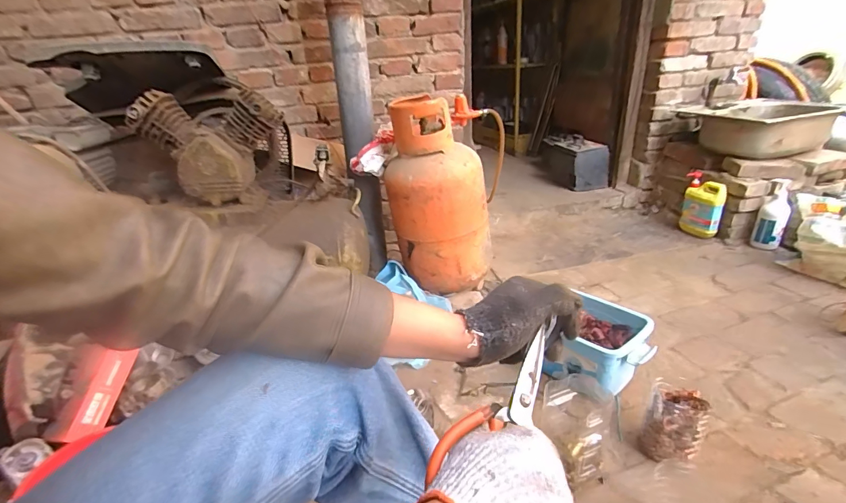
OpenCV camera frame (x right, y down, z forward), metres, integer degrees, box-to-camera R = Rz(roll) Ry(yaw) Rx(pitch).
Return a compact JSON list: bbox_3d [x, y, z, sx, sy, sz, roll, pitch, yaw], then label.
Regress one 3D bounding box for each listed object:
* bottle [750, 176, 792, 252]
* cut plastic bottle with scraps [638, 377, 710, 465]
[{"bbox_3d":[1.255,-0.130,1.455,0.091,0.240,0.106,16,31,38],"label":"bottle"},{"bbox_3d":[0.462,0.322,0.754,0.096,0.109,0.099,17,32,39],"label":"cut plastic bottle with scraps"}]

